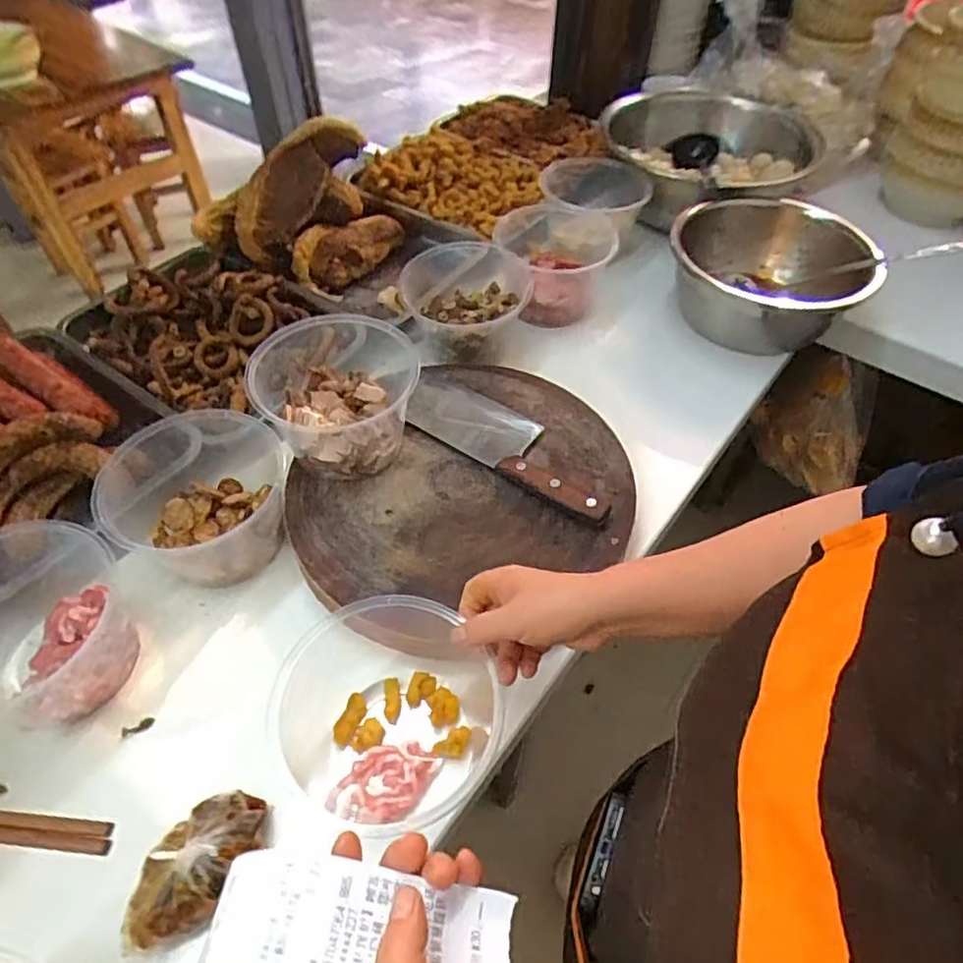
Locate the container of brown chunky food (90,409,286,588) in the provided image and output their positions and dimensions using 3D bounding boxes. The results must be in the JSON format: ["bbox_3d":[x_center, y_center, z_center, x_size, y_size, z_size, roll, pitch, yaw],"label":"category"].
[{"bbox_3d":[-0.289,0.009,0.622,0.165,0.100,0.196,-32,59,-26],"label":"container of brown chunky food"}]

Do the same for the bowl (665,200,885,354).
[{"bbox_3d":[0.397,-0.295,0.857,0.254,0.119,0.277,1,50,-1],"label":"bowl"}]

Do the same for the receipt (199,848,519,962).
[{"bbox_3d":[-0.056,0.213,0.291,0.140,0.029,0.049,12,50,-5],"label":"receipt"}]

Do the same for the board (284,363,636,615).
[{"bbox_3d":[-0.022,-0.016,0.663,0.367,0.041,0.349,1,50,-2],"label":"board"}]

